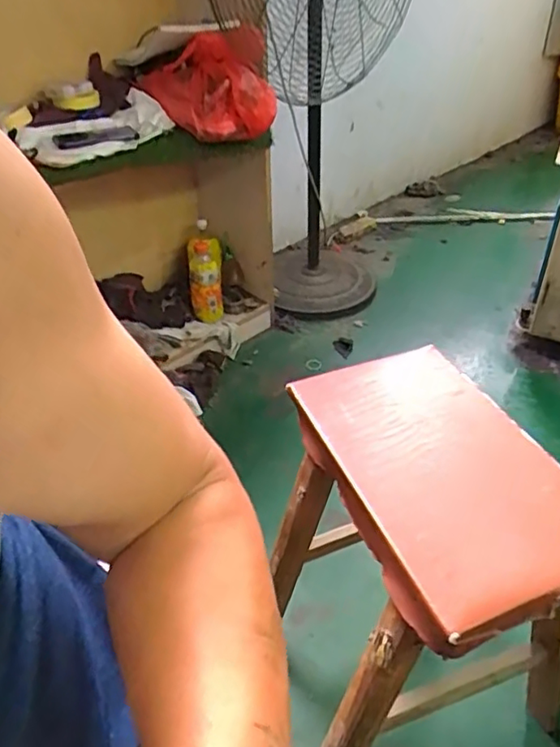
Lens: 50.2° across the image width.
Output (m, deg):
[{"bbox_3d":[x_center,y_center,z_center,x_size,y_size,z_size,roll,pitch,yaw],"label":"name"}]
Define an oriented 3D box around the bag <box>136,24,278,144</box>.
[{"bbox_3d":[-0.164,-0.648,1.335,0.162,0.198,0.293,-27,44,-30],"label":"bag"}]

